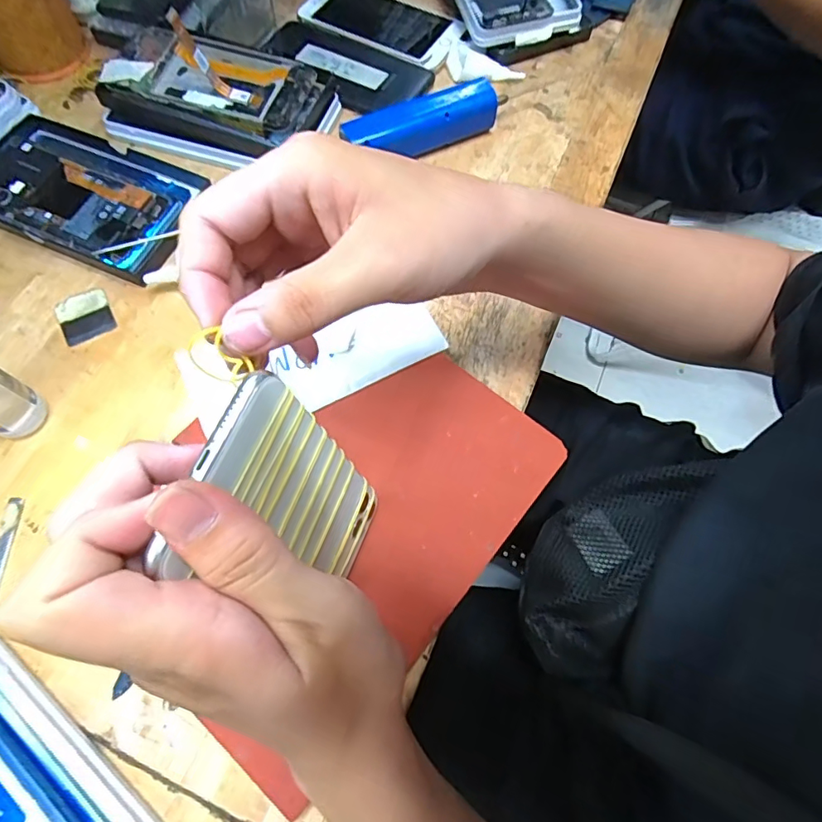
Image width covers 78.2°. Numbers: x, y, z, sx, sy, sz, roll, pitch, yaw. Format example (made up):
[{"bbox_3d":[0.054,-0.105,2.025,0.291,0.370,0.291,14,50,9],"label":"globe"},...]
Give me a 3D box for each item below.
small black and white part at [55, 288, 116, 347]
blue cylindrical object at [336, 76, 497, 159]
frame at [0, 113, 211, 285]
[{"bbox_3d":[-0.234,-0.068,0.362,0.035,0.004,0.041,-27,70,-12],"label":"small black and white part"},{"bbox_3d":[0.009,-0.234,0.413,0.127,0.034,0.029,-20,69,-9],"label":"blue cylindrical object"},{"bbox_3d":[-0.256,-0.171,0.398,0.183,0.016,0.106,23,69,9],"label":"frame"}]

